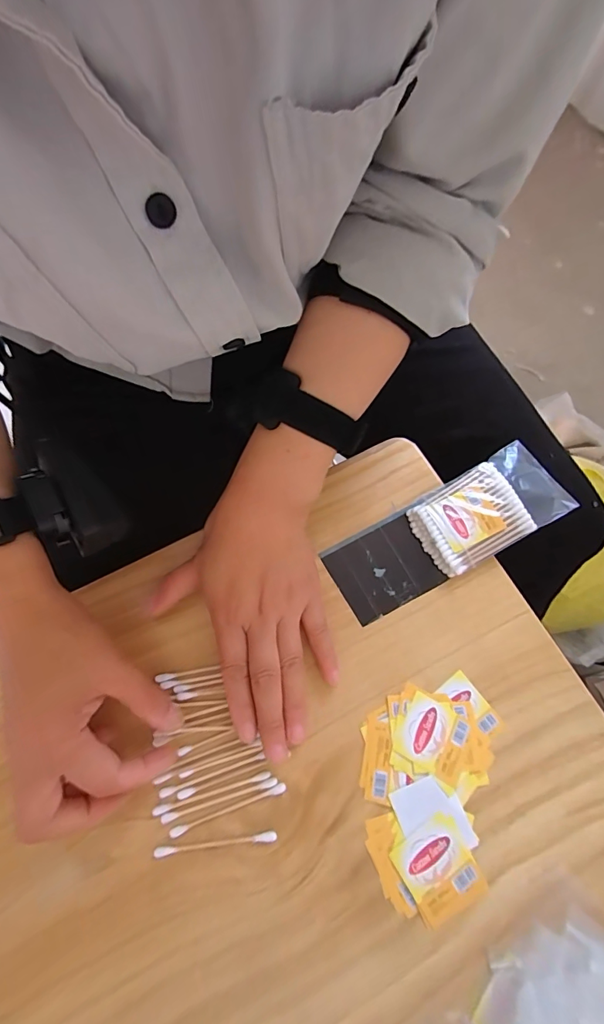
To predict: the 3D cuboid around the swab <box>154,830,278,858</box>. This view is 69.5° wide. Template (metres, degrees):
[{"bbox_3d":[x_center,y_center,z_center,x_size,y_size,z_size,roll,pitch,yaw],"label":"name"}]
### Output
[{"bbox_3d":[-0.051,0.195,0.256,0.071,0.004,0.005,-6,70,-3],"label":"swab"}]

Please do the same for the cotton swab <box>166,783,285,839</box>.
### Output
[{"bbox_3d":[-0.044,0.179,0.261,0.072,0.004,0.005,-19,71,-7],"label":"cotton swab"}]

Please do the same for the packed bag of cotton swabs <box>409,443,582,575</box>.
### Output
[{"bbox_3d":[0.139,-0.004,0.325,0.112,0.019,0.064,-27,72,-10],"label":"packed bag of cotton swabs"}]

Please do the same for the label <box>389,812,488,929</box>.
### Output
[{"bbox_3d":[0.080,0.208,0.253,0.042,0.004,0.044,-31,73,-11],"label":"label"}]

